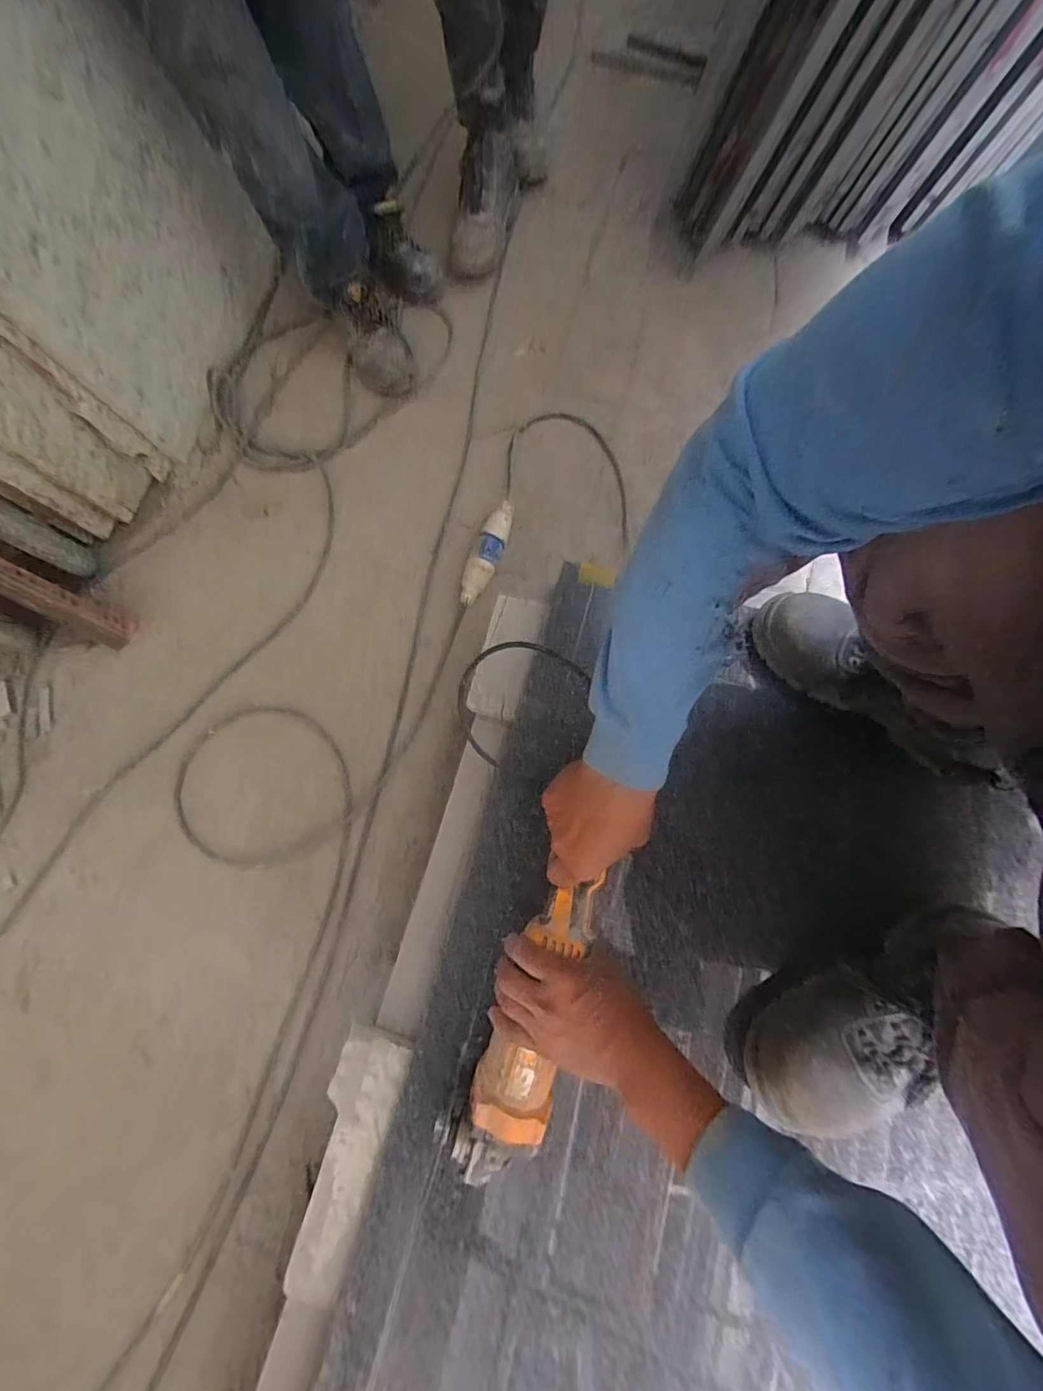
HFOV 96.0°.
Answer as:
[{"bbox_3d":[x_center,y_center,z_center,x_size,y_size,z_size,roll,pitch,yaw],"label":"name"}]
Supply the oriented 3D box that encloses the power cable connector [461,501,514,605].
[{"bbox_3d":[-0.058,-0.250,0.822,0.049,0.048,0.204,17,77,6],"label":"power cable connector"}]

